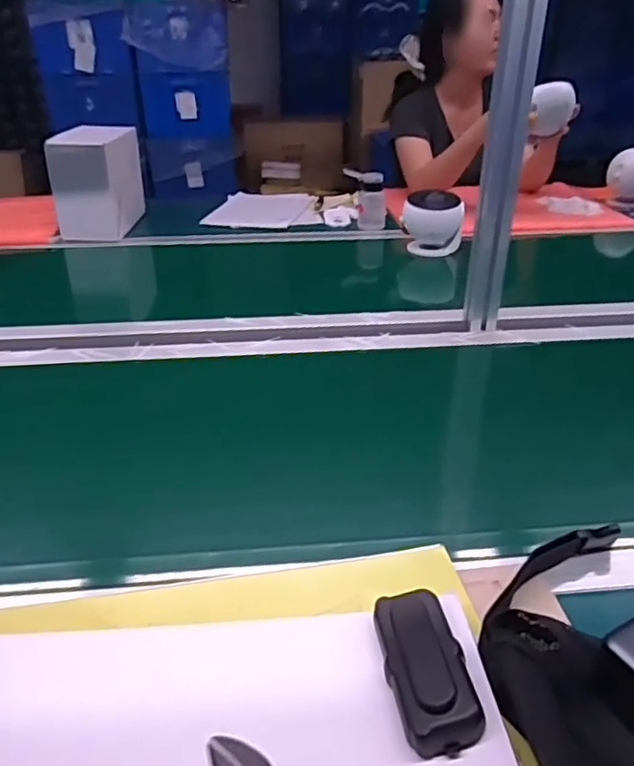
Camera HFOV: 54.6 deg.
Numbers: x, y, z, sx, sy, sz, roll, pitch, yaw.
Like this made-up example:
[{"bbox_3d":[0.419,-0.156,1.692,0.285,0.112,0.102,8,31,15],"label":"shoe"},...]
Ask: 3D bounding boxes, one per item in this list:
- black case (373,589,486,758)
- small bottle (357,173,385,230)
[{"bbox_3d":[0.073,0.190,0.415,0.050,0.028,0.103,-2,31,-9],"label":"black case"},{"bbox_3d":[0.107,-0.400,1.348,0.093,0.118,0.065,4,31,2],"label":"small bottle"}]

